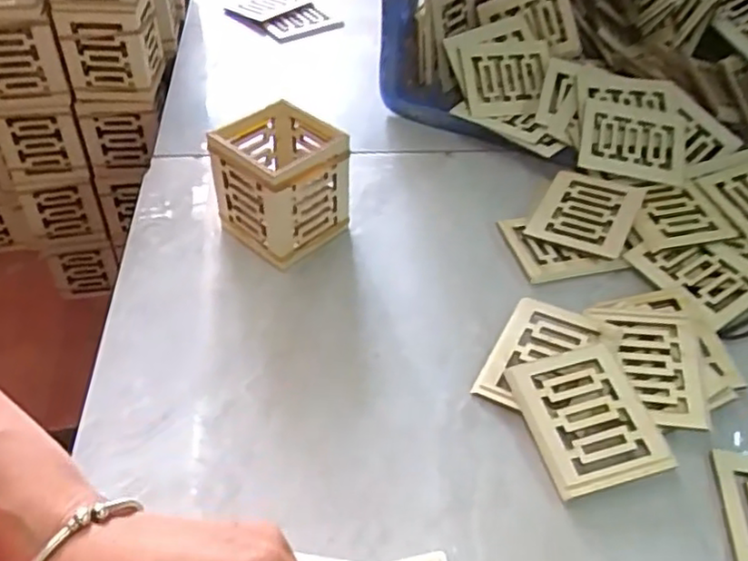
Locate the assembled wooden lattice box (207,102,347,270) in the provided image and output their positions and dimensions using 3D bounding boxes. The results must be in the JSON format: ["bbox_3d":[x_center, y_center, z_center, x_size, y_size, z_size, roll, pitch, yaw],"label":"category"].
[{"bbox_3d":[-0.065,-0.069,0.465,0.074,0.086,0.072,36,54,29],"label":"assembled wooden lattice box"}]

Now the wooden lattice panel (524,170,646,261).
[{"bbox_3d":[0.159,-0.052,0.497,0.068,0.005,0.078,20,57,22],"label":"wooden lattice panel"}]

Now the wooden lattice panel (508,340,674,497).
[{"bbox_3d":[0.120,0.076,0.371,0.065,0.014,0.080,-9,47,-11],"label":"wooden lattice panel"}]

